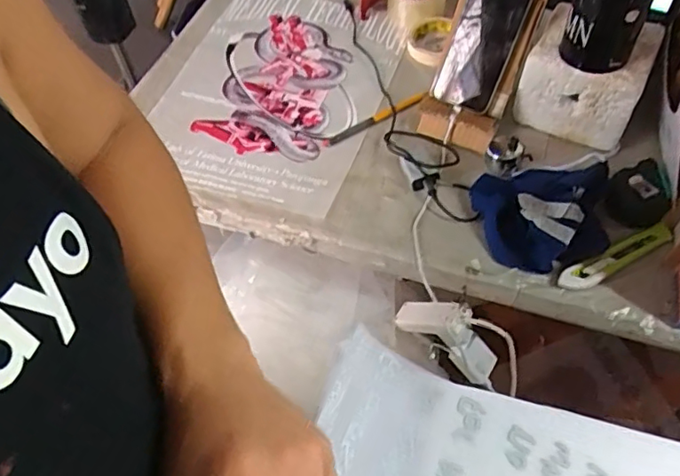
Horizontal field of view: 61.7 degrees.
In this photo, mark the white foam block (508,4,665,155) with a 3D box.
[{"bbox_3d":[0.325,-0.214,0.751,0.142,0.113,0.129,24,60,18],"label":"white foam block"}]

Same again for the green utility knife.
[{"bbox_3d":[0.306,0.024,0.640,0.144,0.024,0.027,-25,58,-14],"label":"green utility knife"}]

